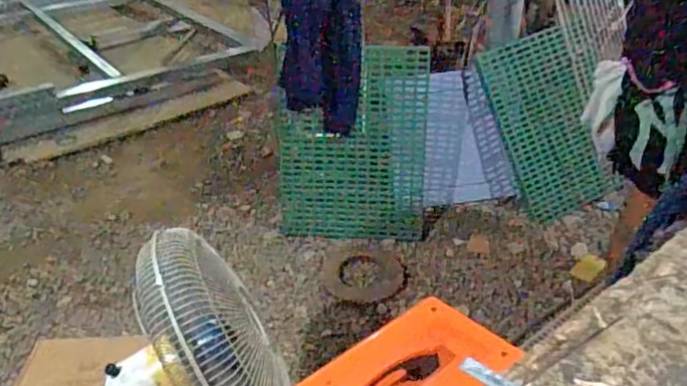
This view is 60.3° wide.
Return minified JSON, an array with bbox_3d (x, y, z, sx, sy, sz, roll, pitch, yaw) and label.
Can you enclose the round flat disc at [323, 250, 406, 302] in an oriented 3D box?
[{"bbox_3d":[0.063,0.245,1.771,0.240,0.034,0.202,-4,34,-2],"label":"round flat disc"}]

